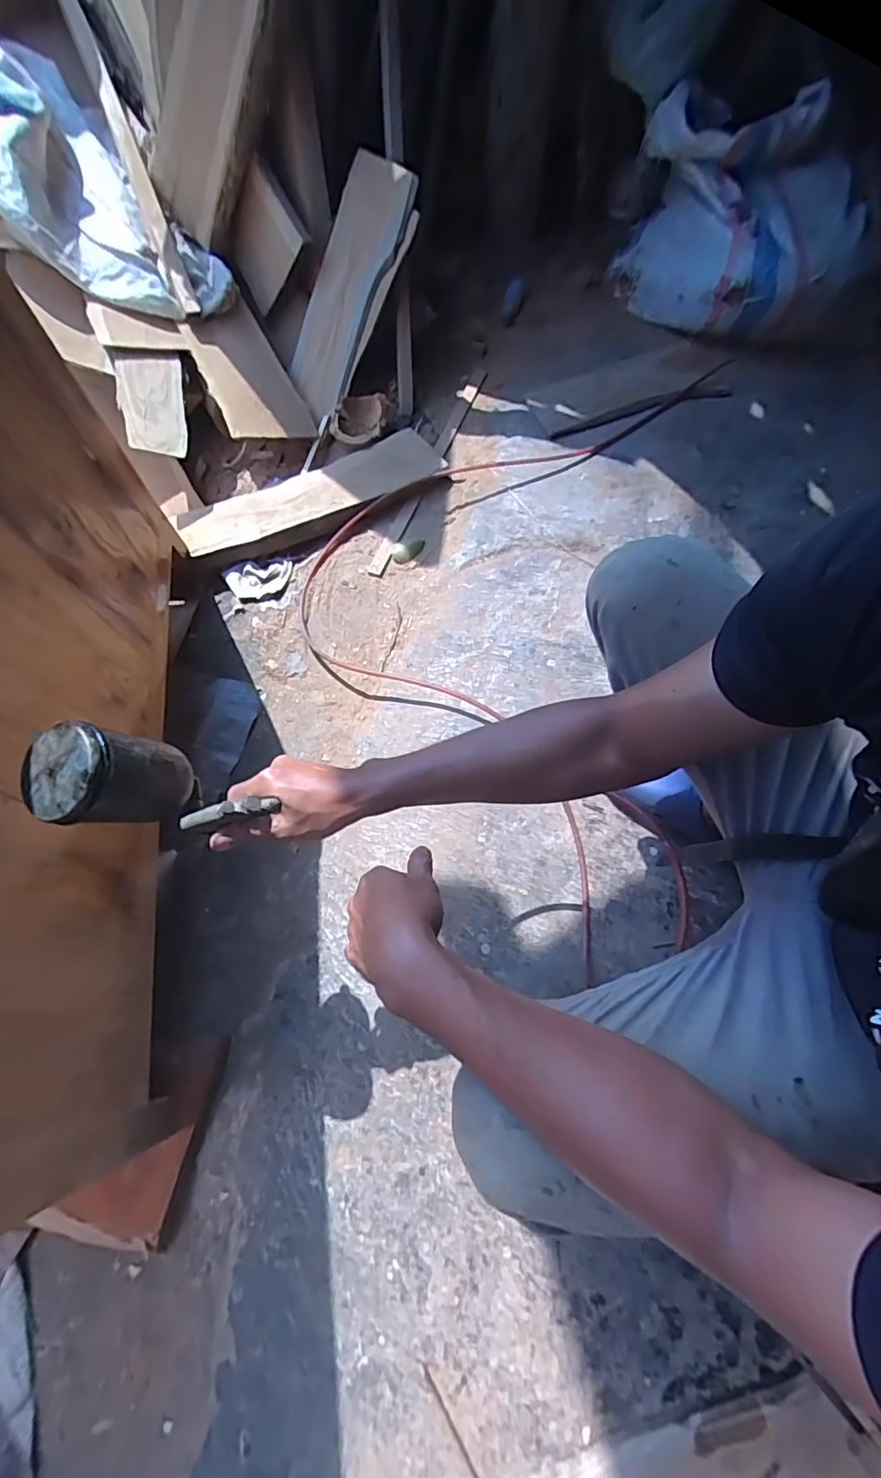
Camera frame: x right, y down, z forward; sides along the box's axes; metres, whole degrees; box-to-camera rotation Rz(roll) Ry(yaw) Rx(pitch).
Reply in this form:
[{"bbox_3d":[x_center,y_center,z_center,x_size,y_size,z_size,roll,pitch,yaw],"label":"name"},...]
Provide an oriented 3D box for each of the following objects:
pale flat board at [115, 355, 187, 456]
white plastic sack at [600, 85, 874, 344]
[{"bbox_3d":[-0.564,-0.665,1.074,0.113,0.032,0.221,-6,79,-22],"label":"pale flat board"},{"bbox_3d":[0.591,-0.989,1.052,0.434,0.322,0.216,1,67,3],"label":"white plastic sack"}]

